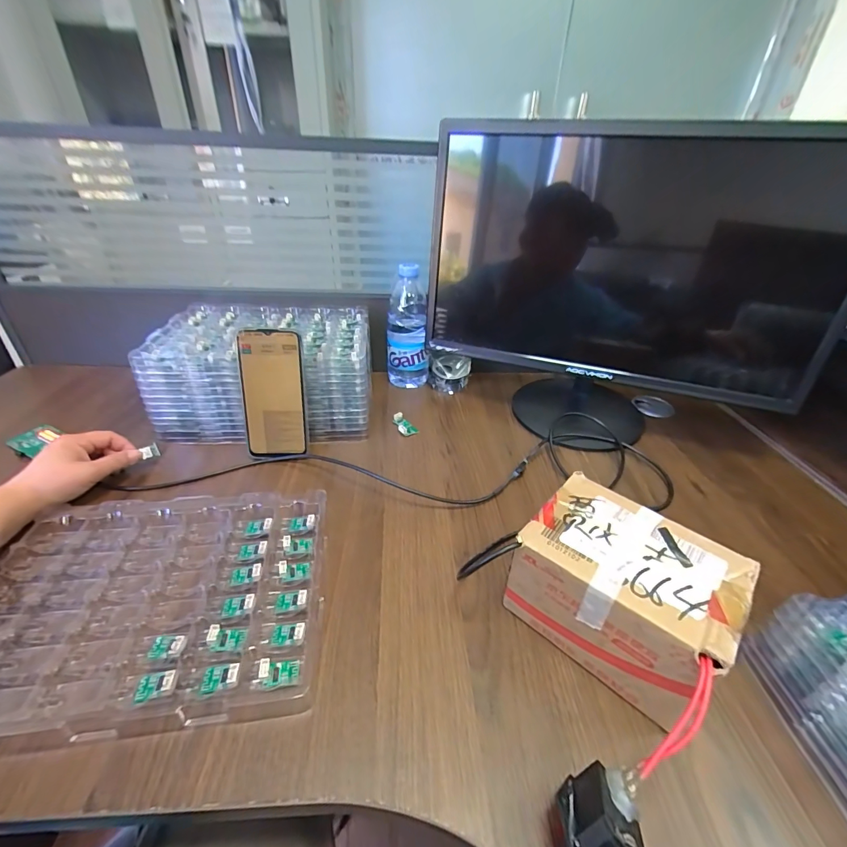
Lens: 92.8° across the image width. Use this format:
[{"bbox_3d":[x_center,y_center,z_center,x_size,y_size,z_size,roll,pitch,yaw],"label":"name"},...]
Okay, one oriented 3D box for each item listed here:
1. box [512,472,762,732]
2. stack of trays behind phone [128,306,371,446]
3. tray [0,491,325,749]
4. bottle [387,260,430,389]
[{"bbox_3d":[0.155,0.134,0.326,0.139,0.097,0.103,29,41,35],"label":"box"},{"bbox_3d":[-0.218,-0.077,0.591,0.275,0.122,0.200,-1,32,-6],"label":"stack of trays behind phone"},{"bbox_3d":[-0.235,0.146,0.346,0.282,0.020,0.210,-4,33,-9],"label":"tray"},{"bbox_3d":[-0.026,-0.154,0.662,0.066,0.199,0.058,-3,32,-8],"label":"bottle"}]

